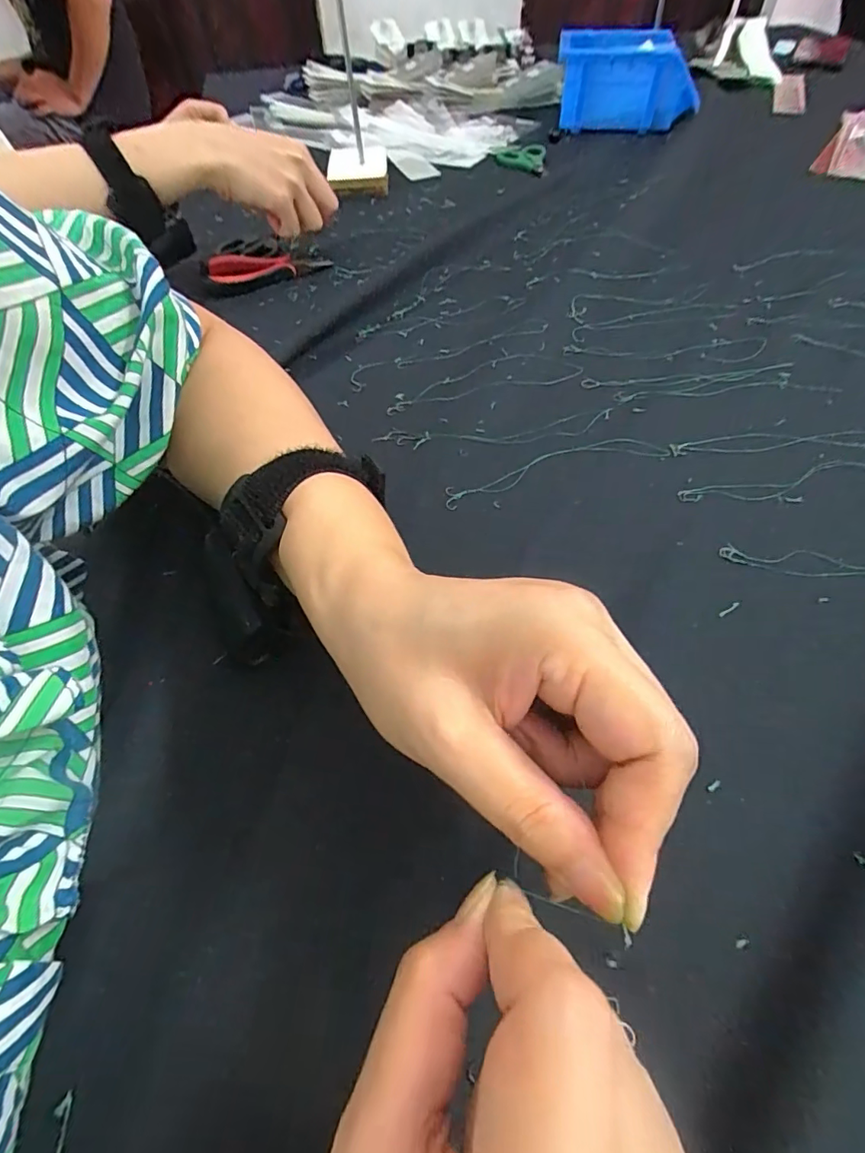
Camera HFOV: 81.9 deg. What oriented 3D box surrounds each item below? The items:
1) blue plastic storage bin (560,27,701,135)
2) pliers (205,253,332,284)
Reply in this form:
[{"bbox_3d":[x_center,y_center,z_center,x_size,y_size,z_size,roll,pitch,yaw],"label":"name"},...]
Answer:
[{"bbox_3d":[0.257,-0.646,0.646,0.173,0.092,0.095,-2,56,0],"label":"blue plastic storage bin"},{"bbox_3d":[-0.154,-0.292,0.468,0.110,0.015,0.033,-14,57,-7],"label":"pliers"}]

